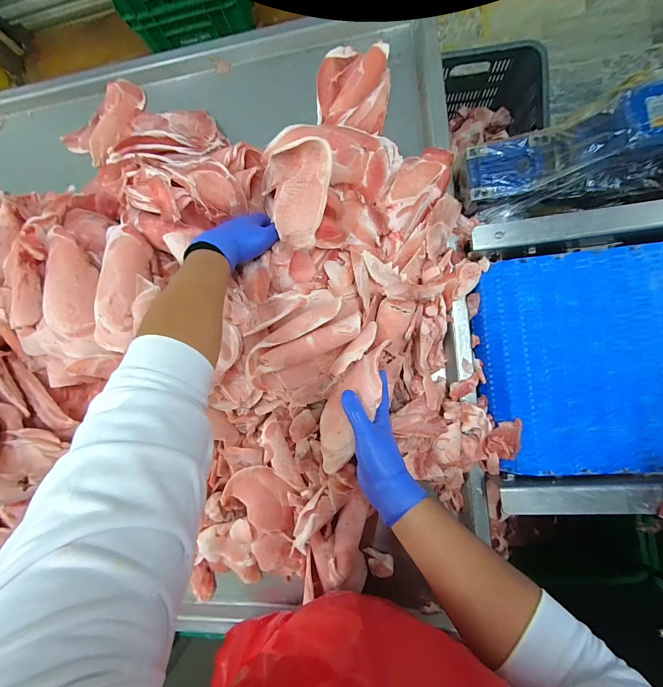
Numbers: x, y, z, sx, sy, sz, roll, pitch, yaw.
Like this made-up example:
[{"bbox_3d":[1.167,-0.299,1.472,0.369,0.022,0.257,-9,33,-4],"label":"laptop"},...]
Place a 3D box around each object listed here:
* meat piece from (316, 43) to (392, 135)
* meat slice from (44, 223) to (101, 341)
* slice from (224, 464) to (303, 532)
[{"bbox_3d":[0.038,-0.488,0.568,0.143,0.047,0.163,9,90,9],"label":"meat piece"},{"bbox_3d":[-0.416,-0.096,0.485,0.075,0.030,0.165,3,89,9],"label":"meat slice"},{"bbox_3d":[-0.114,0.261,0.512,0.124,0.025,0.081,32,94,9],"label":"slice"}]

